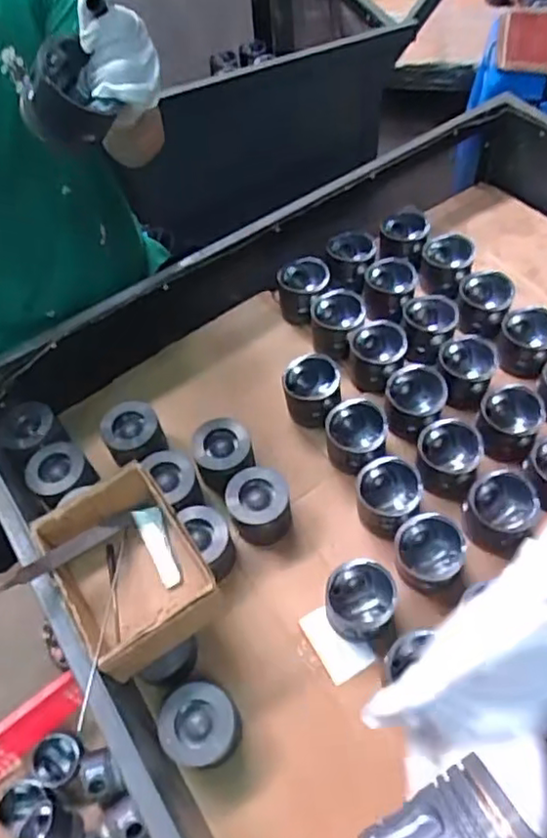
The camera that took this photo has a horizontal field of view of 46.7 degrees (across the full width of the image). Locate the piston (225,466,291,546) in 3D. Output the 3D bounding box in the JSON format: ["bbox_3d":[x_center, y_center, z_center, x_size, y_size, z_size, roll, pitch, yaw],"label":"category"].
[{"bbox_3d":[-0.021,0.115,0.871,0.084,0.077,0.090,-2,58,3],"label":"piston"}]

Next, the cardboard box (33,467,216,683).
[{"bbox_3d":[-0.170,0.179,0.759,0.150,0.087,0.201,-30,61,-14],"label":"cardboard box"}]

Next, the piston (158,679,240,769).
[{"bbox_3d":[-0.084,0.356,0.736,0.086,0.069,0.084,-2,58,3],"label":"piston"}]

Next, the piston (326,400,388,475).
[{"bbox_3d":[0.118,0.028,0.912,0.082,0.071,0.087,-2,58,3],"label":"piston"}]

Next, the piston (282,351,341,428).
[{"bbox_3d":[0.058,-0.043,0.968,0.083,0.075,0.084,-2,58,3],"label":"piston"}]

